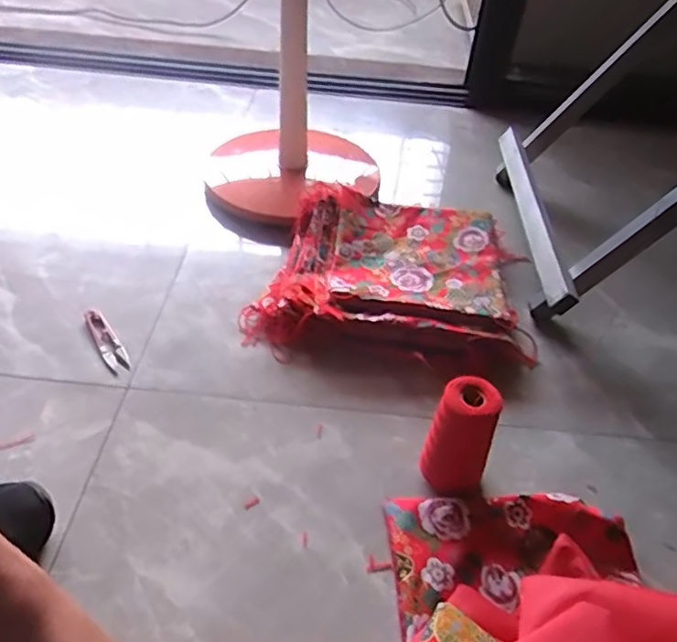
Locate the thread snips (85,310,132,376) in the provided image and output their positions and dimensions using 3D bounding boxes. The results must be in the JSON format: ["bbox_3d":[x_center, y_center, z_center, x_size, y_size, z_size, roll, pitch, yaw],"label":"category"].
[{"bbox_3d":[-0.266,0.021,0.695,0.024,0.005,0.104,-25,51,-28],"label":"thread snips"}]

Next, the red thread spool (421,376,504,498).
[{"bbox_3d":[0.109,0.111,0.557,0.054,0.121,0.049,20,46,14],"label":"red thread spool"}]

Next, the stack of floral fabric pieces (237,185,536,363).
[{"bbox_3d":[0.070,-0.066,0.781,0.340,0.067,0.249,6,44,1],"label":"stack of floral fabric pieces"}]

